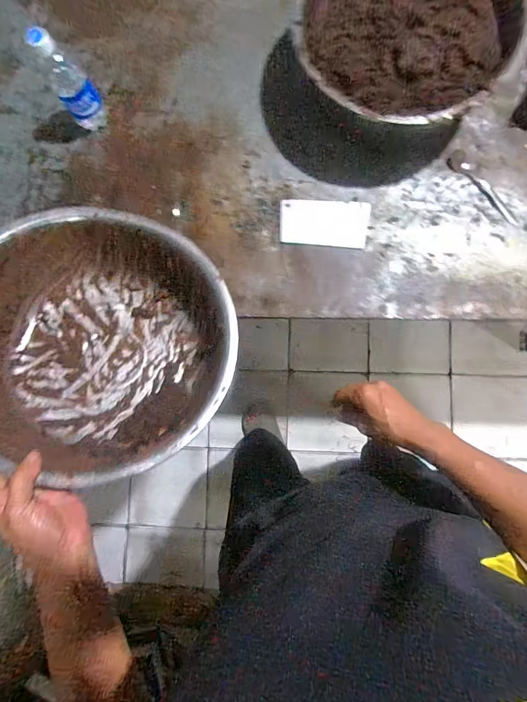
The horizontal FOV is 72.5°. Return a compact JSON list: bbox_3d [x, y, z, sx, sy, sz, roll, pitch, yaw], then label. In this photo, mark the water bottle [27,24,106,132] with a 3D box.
[{"bbox_3d":[-0.328,-0.453,0.606,0.064,0.185,0.070,-36,84,1],"label":"water bottle"}]

